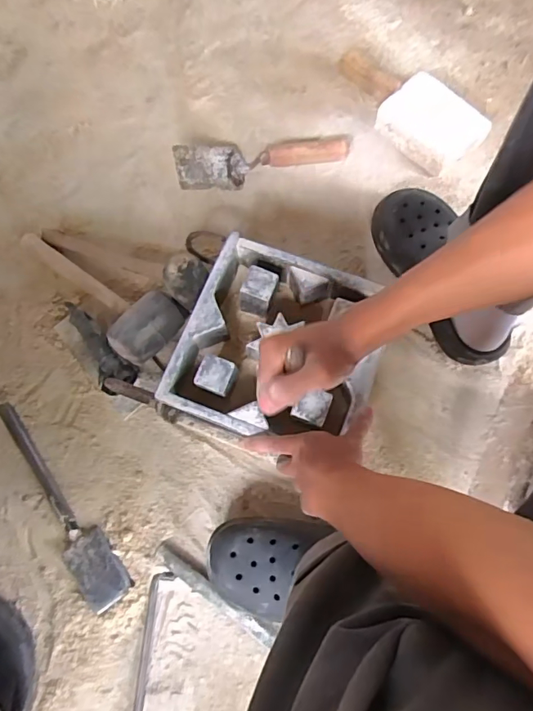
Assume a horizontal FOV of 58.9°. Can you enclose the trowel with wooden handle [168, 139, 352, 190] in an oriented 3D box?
[{"bbox_3d":[-0.006,-0.309,0.735,0.264,0.062,0.067,-14,74,0],"label":"trowel with wooden handle"}]

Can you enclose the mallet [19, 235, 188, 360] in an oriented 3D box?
[{"bbox_3d":[-0.253,-0.095,0.693,0.284,0.062,0.102,32,77,22],"label":"mallet"}]

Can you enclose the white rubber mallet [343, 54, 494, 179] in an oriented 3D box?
[{"bbox_3d":[0.218,-0.395,0.749,0.110,0.062,0.248,-44,77,-8],"label":"white rubber mallet"}]

